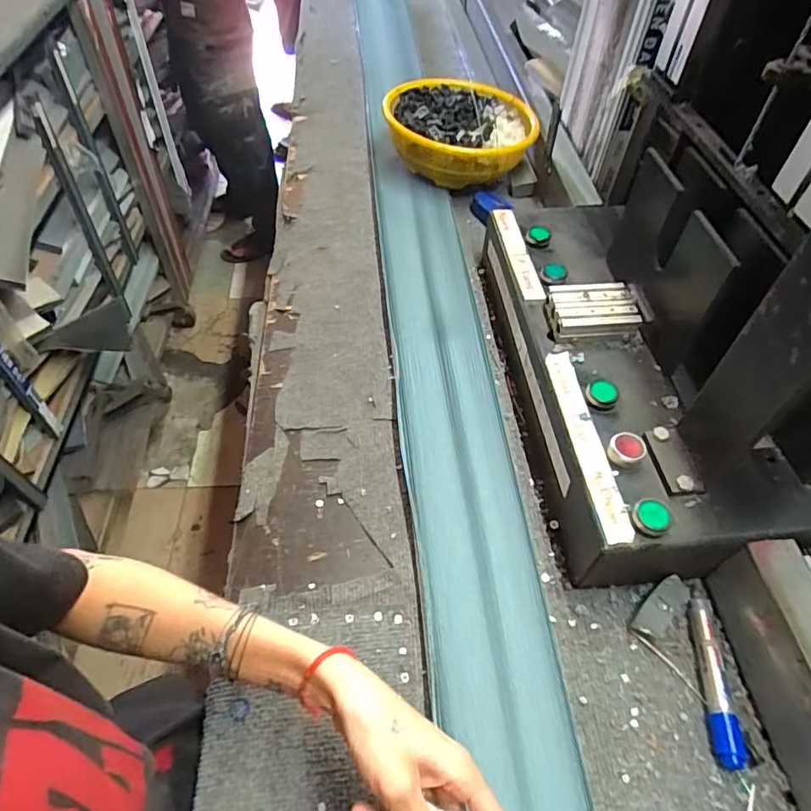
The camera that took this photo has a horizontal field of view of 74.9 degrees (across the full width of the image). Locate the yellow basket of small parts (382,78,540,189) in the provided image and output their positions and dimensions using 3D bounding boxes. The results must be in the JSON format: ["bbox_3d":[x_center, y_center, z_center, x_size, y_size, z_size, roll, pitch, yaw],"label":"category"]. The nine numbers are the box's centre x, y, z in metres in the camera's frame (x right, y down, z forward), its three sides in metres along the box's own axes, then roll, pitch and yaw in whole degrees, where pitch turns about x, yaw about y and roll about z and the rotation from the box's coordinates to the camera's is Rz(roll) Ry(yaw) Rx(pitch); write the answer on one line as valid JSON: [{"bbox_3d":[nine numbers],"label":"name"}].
[{"bbox_3d":[0.083,-0.419,0.835,0.229,0.099,0.221,-6,53,-6],"label":"yellow basket of small parts"}]

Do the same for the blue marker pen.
[{"bbox_3d":[0.239,0.211,0.411,0.022,0.020,0.116,6,52,3],"label":"blue marker pen"}]

